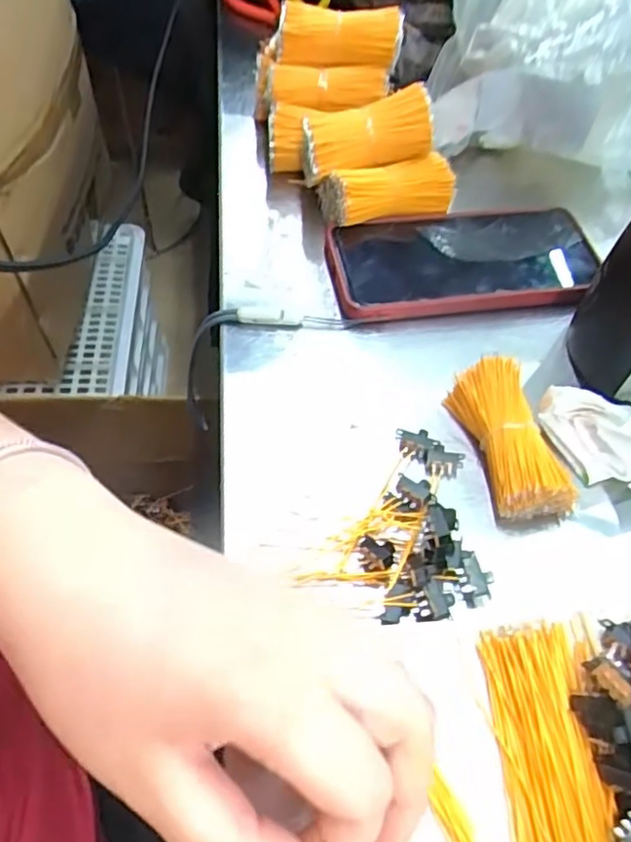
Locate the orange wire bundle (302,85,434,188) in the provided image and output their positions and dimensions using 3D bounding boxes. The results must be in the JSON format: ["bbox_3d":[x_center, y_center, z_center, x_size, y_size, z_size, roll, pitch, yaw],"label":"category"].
[{"bbox_3d":[0.032,-0.182,0.416,0.085,0.028,0.039,-19,59,-2],"label":"orange wire bundle"}]

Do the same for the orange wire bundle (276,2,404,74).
[{"bbox_3d":[0.017,-0.264,0.448,0.083,0.031,0.031,6,56,-1],"label":"orange wire bundle"}]

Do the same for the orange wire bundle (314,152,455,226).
[{"bbox_3d":[0.049,-0.151,0.422,0.086,0.028,0.032,-11,58,-12],"label":"orange wire bundle"}]

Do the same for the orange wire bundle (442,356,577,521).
[{"bbox_3d":[0.096,0.008,0.323,0.034,0.026,0.081,-11,58,-12],"label":"orange wire bundle"}]

